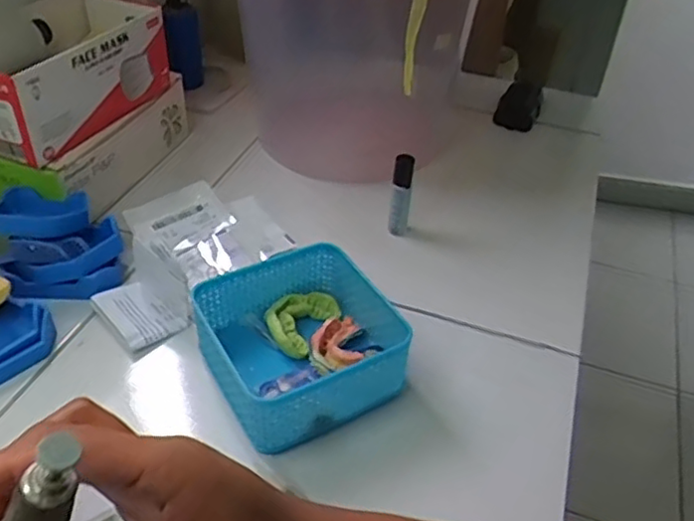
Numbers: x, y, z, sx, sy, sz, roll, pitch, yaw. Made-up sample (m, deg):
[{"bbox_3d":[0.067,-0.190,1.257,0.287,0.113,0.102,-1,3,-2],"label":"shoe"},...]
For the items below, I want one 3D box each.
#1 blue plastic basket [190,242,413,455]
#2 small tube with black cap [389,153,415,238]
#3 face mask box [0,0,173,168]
[{"bbox_3d":[-0.037,0.063,0.503,0.136,0.062,0.136,-20,45,-24],"label":"blue plastic basket"},{"bbox_3d":[0.053,-0.063,0.636,0.019,0.088,0.015,4,40,2],"label":"small tube with black cap"},{"bbox_3d":[-0.272,-0.186,0.634,0.115,0.083,0.213,16,42,15],"label":"face mask box"}]

